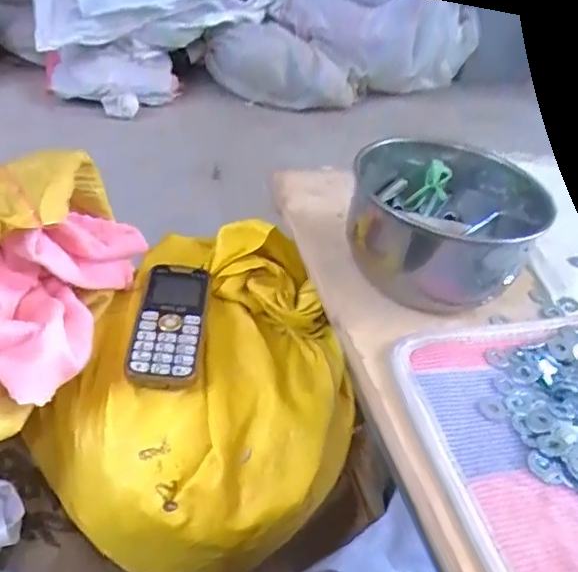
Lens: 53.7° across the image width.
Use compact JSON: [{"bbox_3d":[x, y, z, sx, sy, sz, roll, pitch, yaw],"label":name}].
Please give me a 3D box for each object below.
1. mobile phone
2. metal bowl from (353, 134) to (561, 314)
[{"bbox_3d":[-0.103,0.031,0.493,0.056,0.013,0.127,9,45,-9],"label":"mobile phone"},{"bbox_3d":[0.132,-0.060,0.501,0.151,0.082,0.147,6,41,-6],"label":"metal bowl"}]

